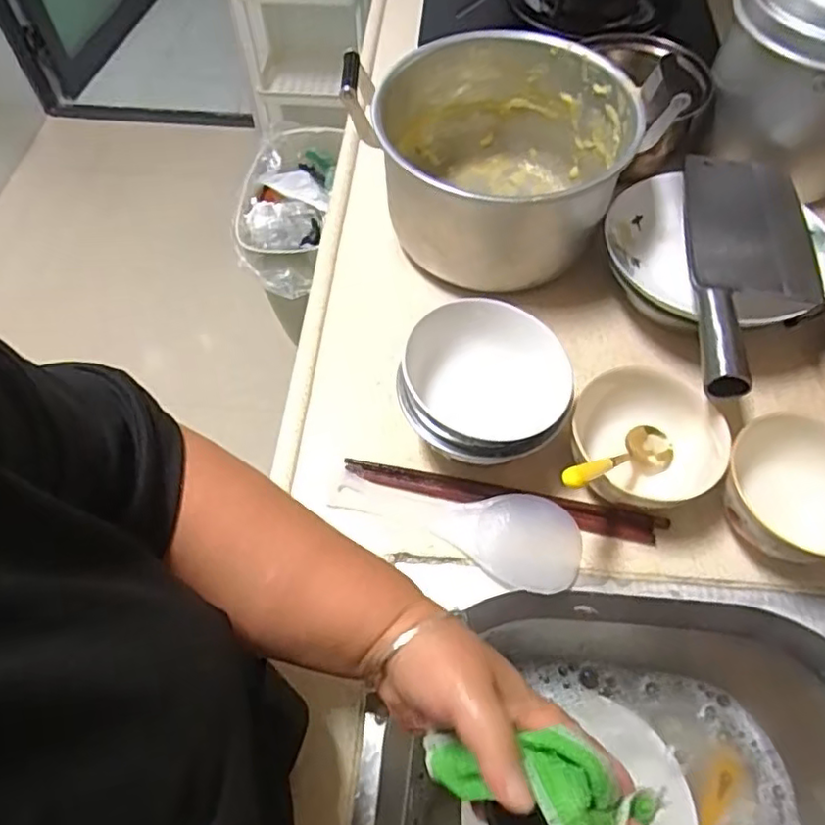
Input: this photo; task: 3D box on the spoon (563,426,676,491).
[{"bbox_3d":[0.152,0.031,0.461,0.168,0.024,0.038,-2,47,-51],"label":"spoon"}]

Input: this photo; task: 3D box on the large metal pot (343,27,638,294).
[{"bbox_3d":[0.075,-0.246,0.615,0.236,0.138,0.228,0,59,-1],"label":"large metal pot"}]

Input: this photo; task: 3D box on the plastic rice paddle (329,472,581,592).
[{"bbox_3d":[0.037,0.080,0.496,0.194,0.021,0.069,21,61,11],"label":"plastic rice paddle"}]

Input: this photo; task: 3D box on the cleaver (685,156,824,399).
[{"bbox_3d":[0.291,-0.135,0.543,0.110,0.051,0.323,15,60,8],"label":"cleaver"}]

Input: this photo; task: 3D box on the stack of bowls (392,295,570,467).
[{"bbox_3d":[0.055,-0.013,0.500,0.125,0.082,0.124,4,59,1],"label":"stack of bowls"}]

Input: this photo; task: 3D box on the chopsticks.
[{"bbox_3d":[0.072,0.068,0.502,0.255,0.013,0.022,11,60,5],"label":"chopsticks"}]

